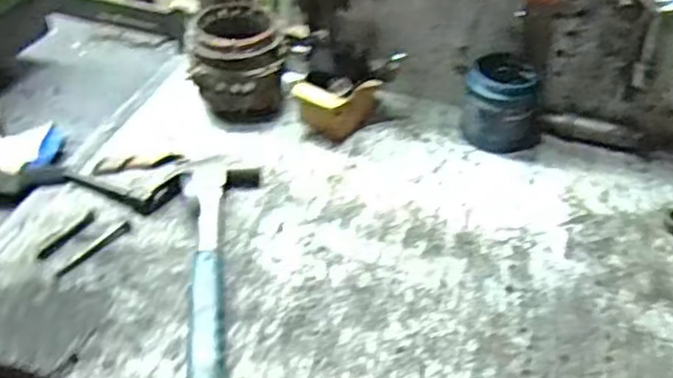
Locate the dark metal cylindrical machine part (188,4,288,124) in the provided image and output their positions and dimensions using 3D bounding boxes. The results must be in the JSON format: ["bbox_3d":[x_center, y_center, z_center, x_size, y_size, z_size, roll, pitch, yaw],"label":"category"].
[{"bbox_3d":[-0.134,-0.169,0.973,0.120,0.137,0.123,2,41,-2],"label":"dark metal cylindrical machine part"}]

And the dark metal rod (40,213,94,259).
[{"bbox_3d":[-0.304,0.054,0.794,0.012,0.004,0.078,24,45,23],"label":"dark metal rod"}]

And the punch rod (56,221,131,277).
[{"bbox_3d":[-0.269,0.067,0.782,0.011,0.009,0.097,29,47,27],"label":"punch rod"}]

